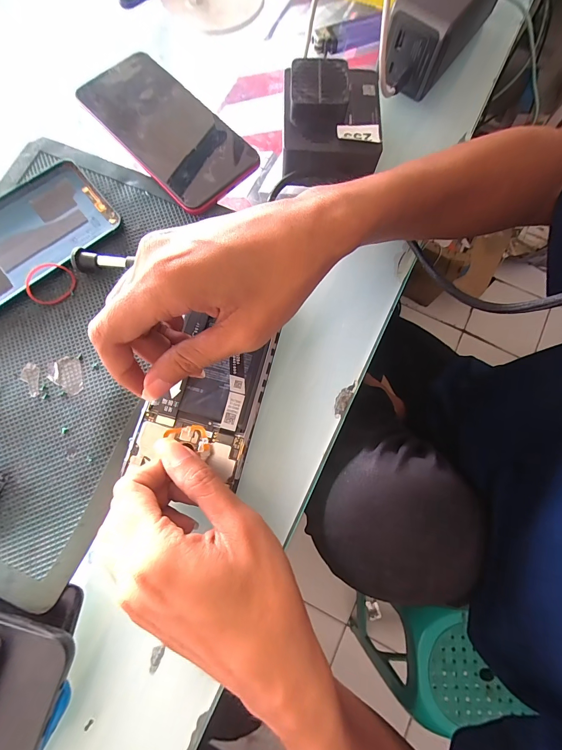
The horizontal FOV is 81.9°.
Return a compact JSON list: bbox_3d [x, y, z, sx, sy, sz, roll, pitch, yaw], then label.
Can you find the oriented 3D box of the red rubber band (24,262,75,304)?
[{"bbox_3d":[-0.166,-0.066,0.234,0.033,0.004,0.028,-9,98,-13],"label":"red rubber band"}]

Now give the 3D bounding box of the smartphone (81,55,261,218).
[{"bbox_3d":[-0.091,-0.198,0.260,0.073,0.012,0.146,-42,82,-9],"label":"smartphone"}]

